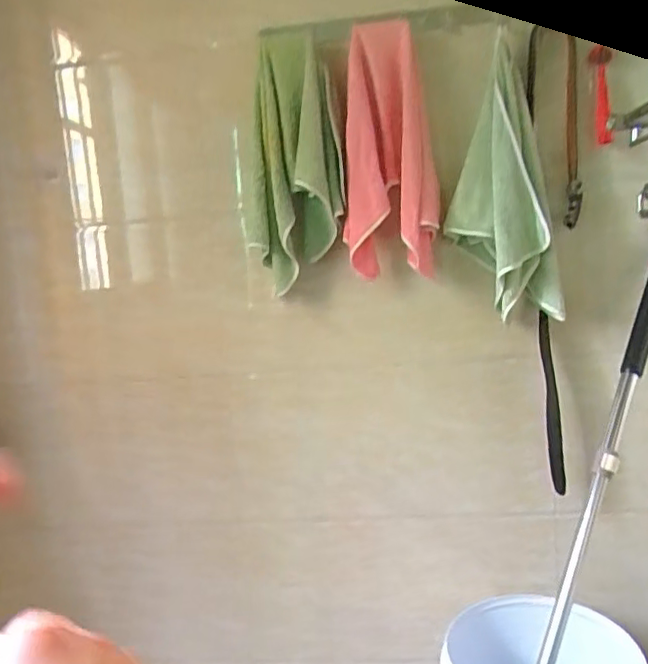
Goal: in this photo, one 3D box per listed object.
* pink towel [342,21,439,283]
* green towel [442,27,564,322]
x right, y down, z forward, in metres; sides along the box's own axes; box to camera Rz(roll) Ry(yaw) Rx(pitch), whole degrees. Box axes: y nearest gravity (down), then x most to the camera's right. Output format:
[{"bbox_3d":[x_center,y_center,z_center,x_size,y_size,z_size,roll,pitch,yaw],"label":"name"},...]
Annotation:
[{"bbox_3d":[0.122,-0.317,1.067,0.157,0.410,0.179,0,5,12],"label":"pink towel"},{"bbox_3d":[0.310,-0.257,0.988,0.182,0.437,0.102,-2,5,-8],"label":"green towel"}]

